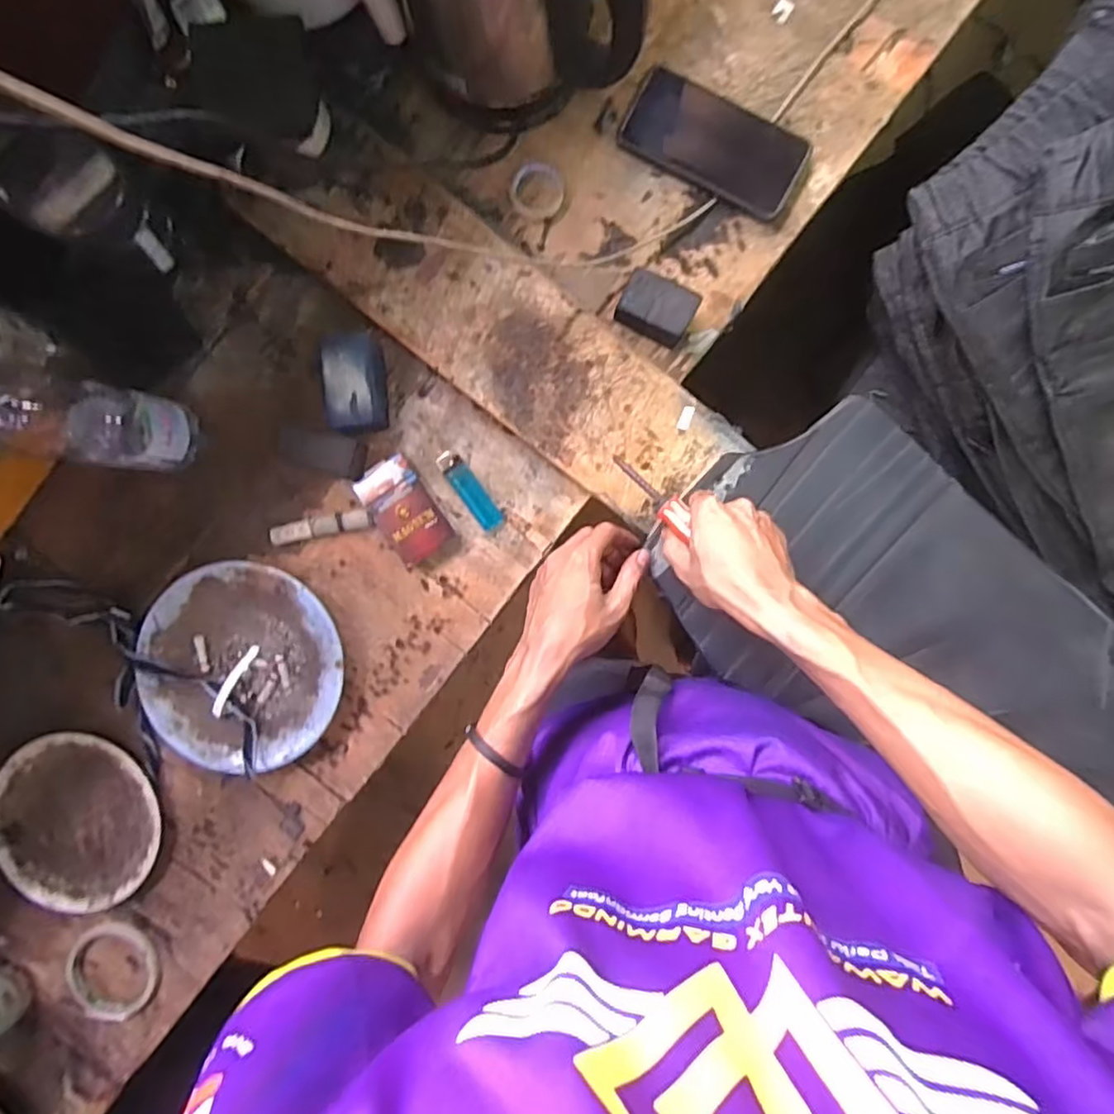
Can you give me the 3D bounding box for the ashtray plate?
[{"bbox_3d":[-0.298,0.102,0.618,0.189,0.038,0.186,0,93,2],"label":"ashtray plate"}]

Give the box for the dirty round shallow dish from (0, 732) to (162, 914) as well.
[{"bbox_3d":[-0.475,0.260,0.635,0.164,0.019,0.168,0,93,2],"label":"dirty round shallow dish"}]

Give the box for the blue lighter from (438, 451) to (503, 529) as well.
[{"bbox_3d":[-0.082,-0.063,0.610,0.023,0.014,0.085,-35,91,3],"label":"blue lighter"}]

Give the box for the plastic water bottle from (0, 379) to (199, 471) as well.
[{"bbox_3d":[-0.368,-0.108,0.506,0.063,0.234,0.073,9,93,1],"label":"plastic water bottle"}]

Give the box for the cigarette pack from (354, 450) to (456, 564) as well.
[{"bbox_3d":[-0.143,-0.045,0.604,0.055,0.025,0.096,-36,91,3],"label":"cigarette pack"}]

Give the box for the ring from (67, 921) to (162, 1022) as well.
[{"bbox_3d":[-0.444,0.411,0.643,0.091,0.014,0.096,0,93,2],"label":"ring"}]

